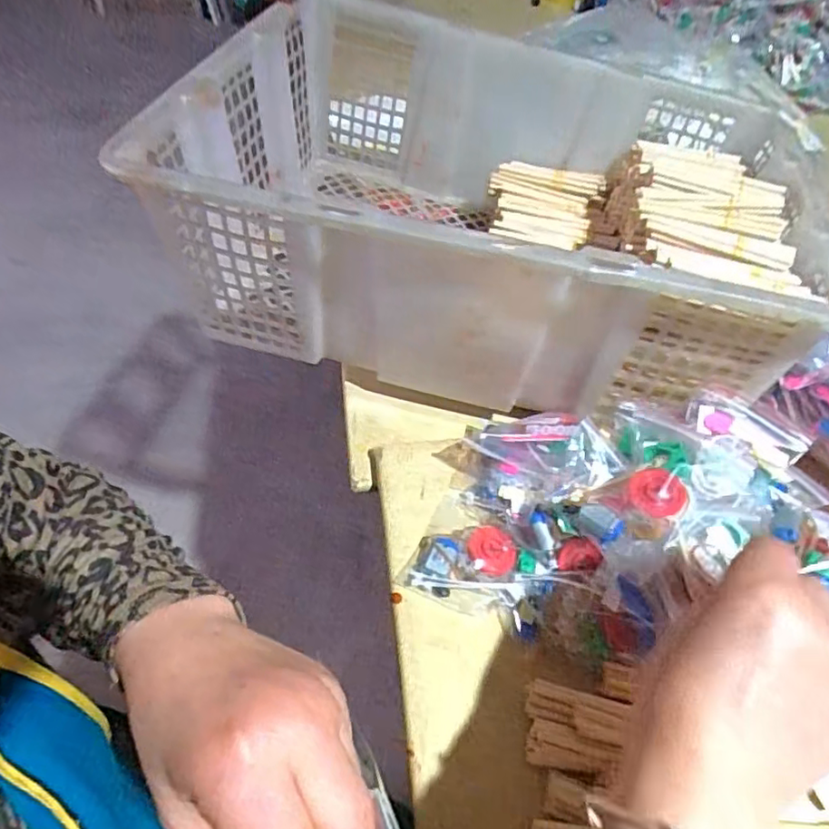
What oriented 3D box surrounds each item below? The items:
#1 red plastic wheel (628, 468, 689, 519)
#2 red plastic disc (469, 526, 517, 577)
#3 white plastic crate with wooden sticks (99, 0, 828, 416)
[{"bbox_3d":[0.150,0.048,0.364,0.033,0.008,0.033,-6,58,9],"label":"red plastic wheel"},{"bbox_3d":[0.053,0.093,0.399,0.028,0.011,0.035,-25,57,-22],"label":"red plastic disc"},{"bbox_3d":[0.079,-0.209,0.530,0.455,0.163,0.415,12,52,6],"label":"white plastic crate with wooden sticks"}]

